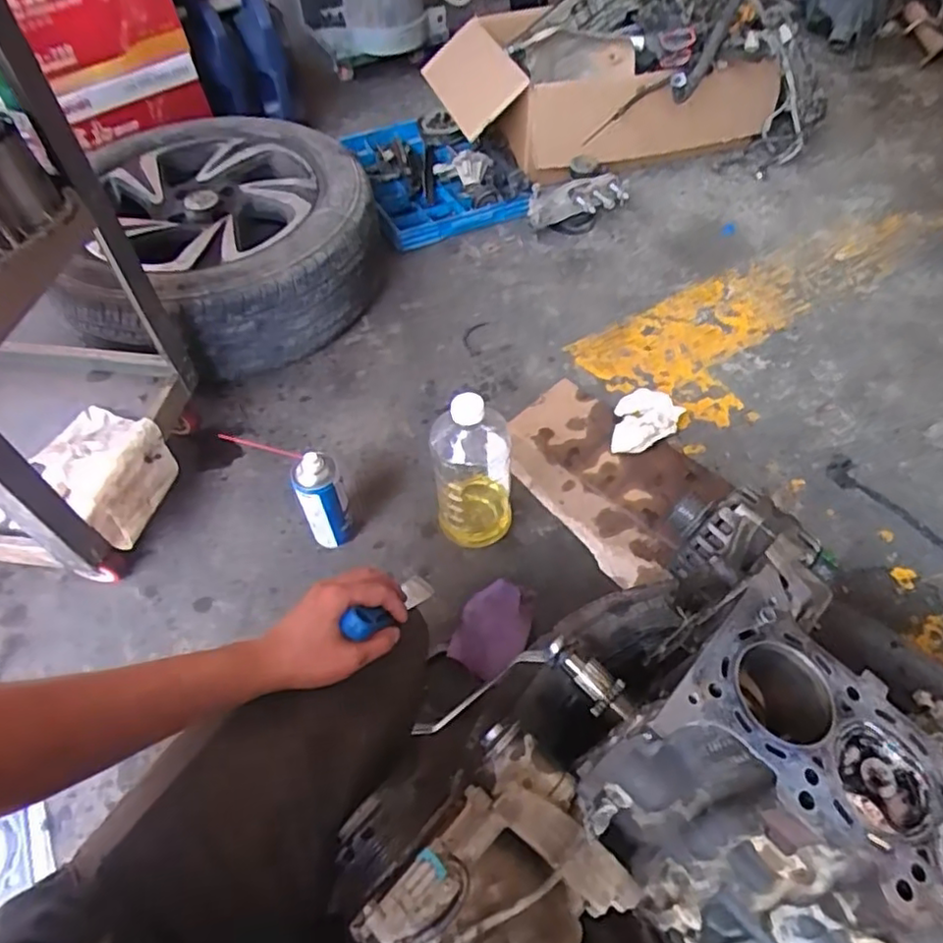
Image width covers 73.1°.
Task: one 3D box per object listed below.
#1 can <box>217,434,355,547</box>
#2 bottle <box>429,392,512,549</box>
[{"bbox_3d":[-0.244,0.028,0.927,0.141,0.187,0.070,25,59,17],"label":"can"},{"bbox_3d":[0.003,0.001,0.888,0.107,0.262,0.102,0,55,1],"label":"bottle"}]

